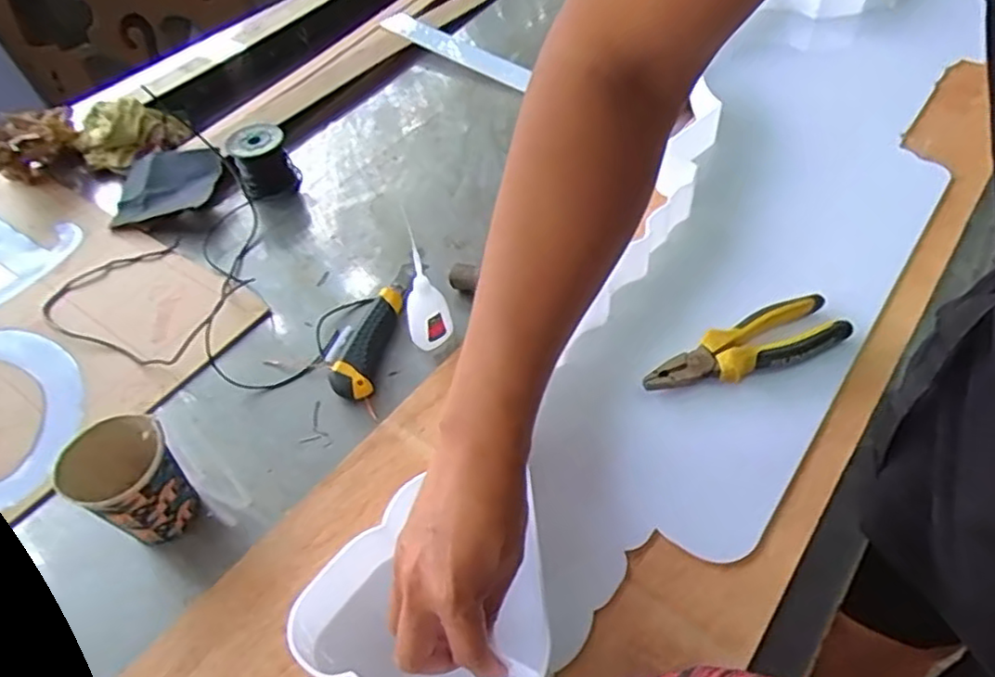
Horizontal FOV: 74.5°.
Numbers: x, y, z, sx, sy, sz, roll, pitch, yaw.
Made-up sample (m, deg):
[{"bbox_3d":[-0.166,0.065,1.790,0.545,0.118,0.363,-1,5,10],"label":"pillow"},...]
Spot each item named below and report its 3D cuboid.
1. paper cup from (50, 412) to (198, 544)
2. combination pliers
[{"bbox_3d":[-0.285,0.120,0.518,0.074,0.090,0.073,-38,58,-24],"label":"paper cup"},{"bbox_3d":[0.218,0.012,0.575,0.187,0.029,0.057,-18,52,-10],"label":"combination pliers"}]

